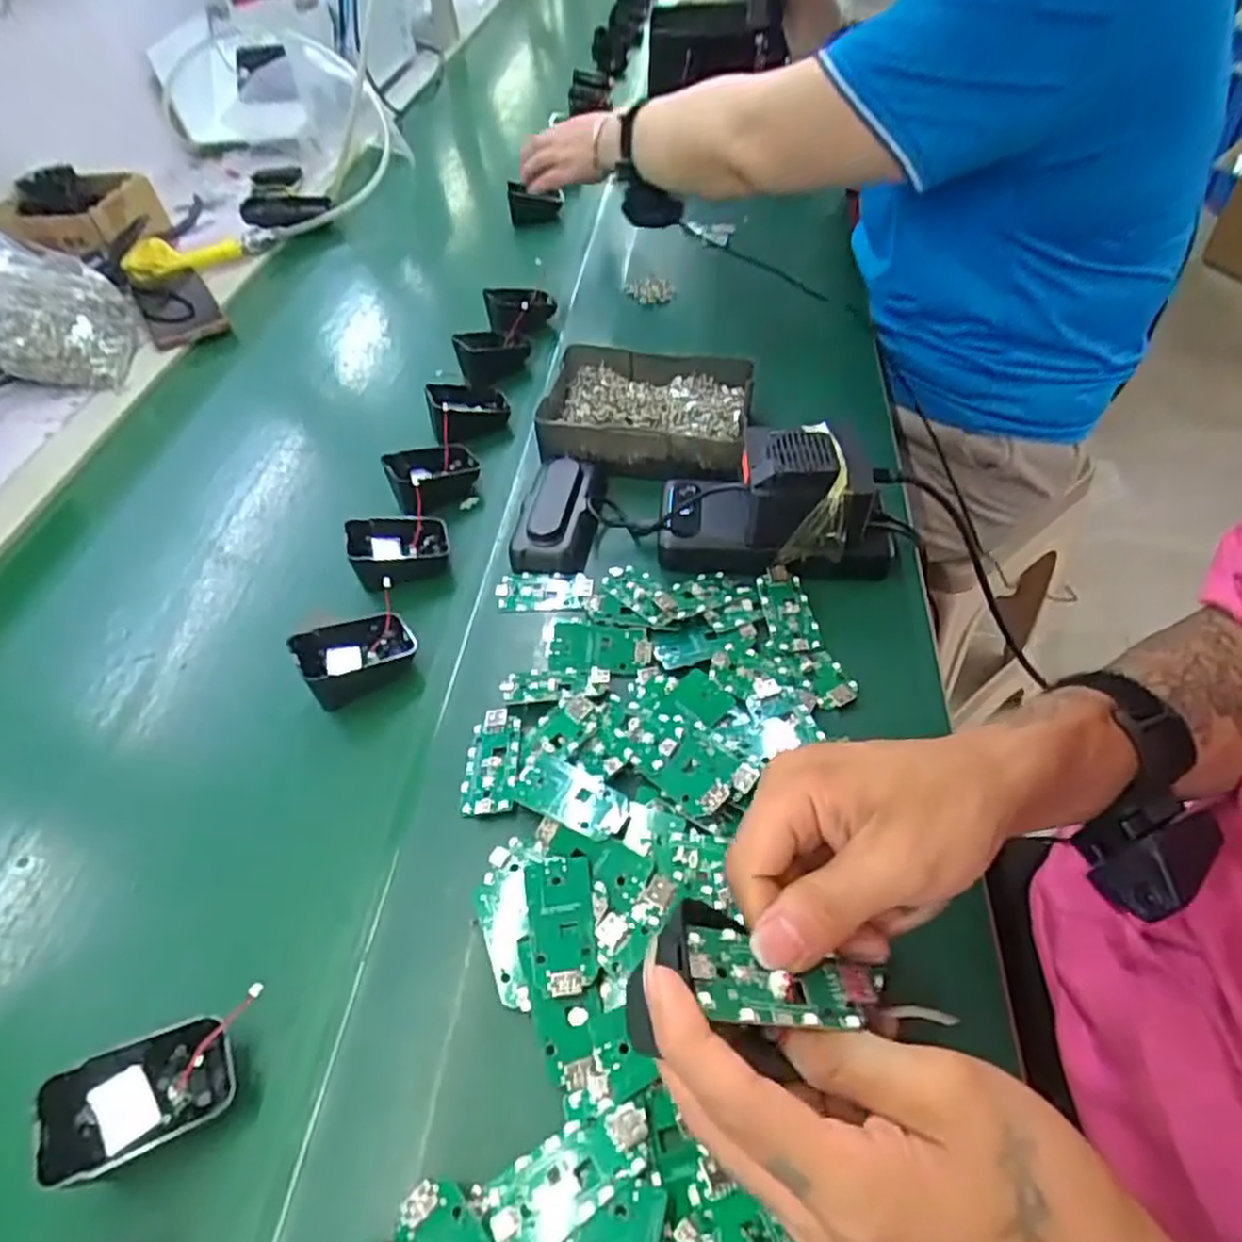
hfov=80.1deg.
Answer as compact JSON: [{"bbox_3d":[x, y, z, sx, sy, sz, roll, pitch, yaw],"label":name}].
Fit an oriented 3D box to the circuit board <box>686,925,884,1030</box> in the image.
[{"bbox_3d":[0.055,0.118,0.242,0.067,0.010,0.029,12,50,-9],"label":"circuit board"}]

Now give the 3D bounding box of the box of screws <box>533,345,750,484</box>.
[{"bbox_3d":[0.021,-0.165,0.593,0.163,0.047,0.131,8,51,13],"label":"box of screws"}]

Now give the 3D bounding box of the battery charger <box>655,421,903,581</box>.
[{"bbox_3d":[0.104,-0.085,0.487,0.153,0.073,0.076,4,51,10],"label":"battery charger"}]

